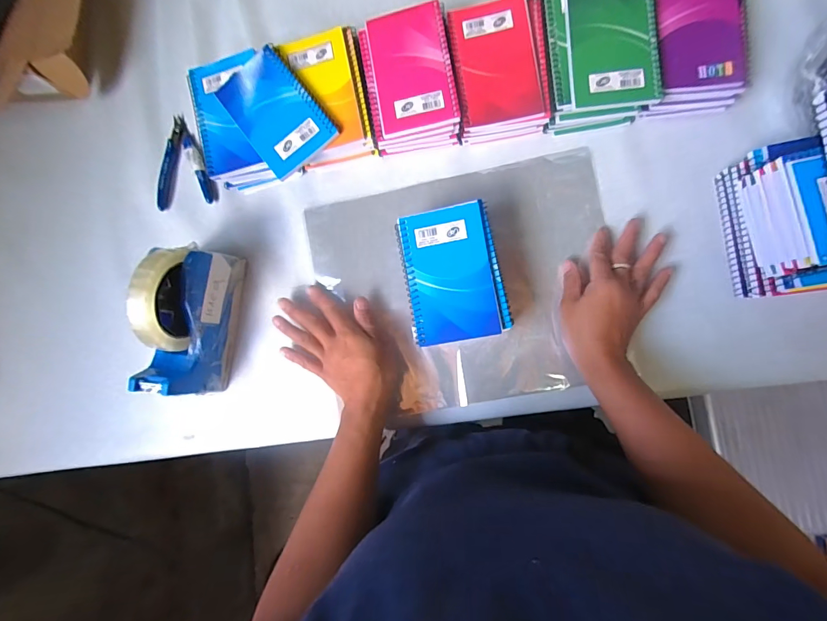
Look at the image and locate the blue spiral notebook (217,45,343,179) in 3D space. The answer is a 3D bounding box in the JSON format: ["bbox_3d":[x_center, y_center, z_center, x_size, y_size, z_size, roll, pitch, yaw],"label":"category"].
[{"bbox_3d":[-0.150,-0.217,0.427,0.081,0.012,0.133,-38,83,5],"label":"blue spiral notebook"}]

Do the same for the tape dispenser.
[{"bbox_3d":[-0.242,0.012,0.420,0.055,0.123,0.153,8,89,7],"label":"tape dispenser"}]

